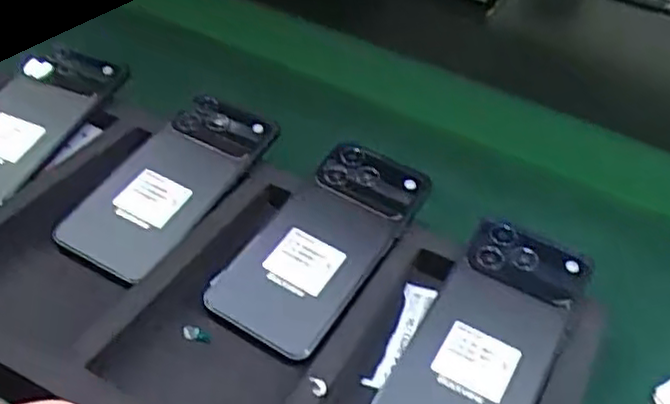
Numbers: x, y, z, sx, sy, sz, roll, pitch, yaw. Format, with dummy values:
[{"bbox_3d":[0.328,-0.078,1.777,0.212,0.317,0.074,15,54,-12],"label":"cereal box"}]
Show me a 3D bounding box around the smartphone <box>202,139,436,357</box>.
[{"bbox_3d":[-0.007,0.024,0.471,0.080,0.011,0.170,28,64,24],"label":"smartphone"}]

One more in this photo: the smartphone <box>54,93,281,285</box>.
[{"bbox_3d":[-0.115,-0.016,0.499,0.081,0.014,0.164,29,64,27],"label":"smartphone"}]

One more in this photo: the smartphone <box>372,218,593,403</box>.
[{"bbox_3d":[0.091,0.080,0.421,0.078,0.016,0.164,25,62,19],"label":"smartphone"}]

